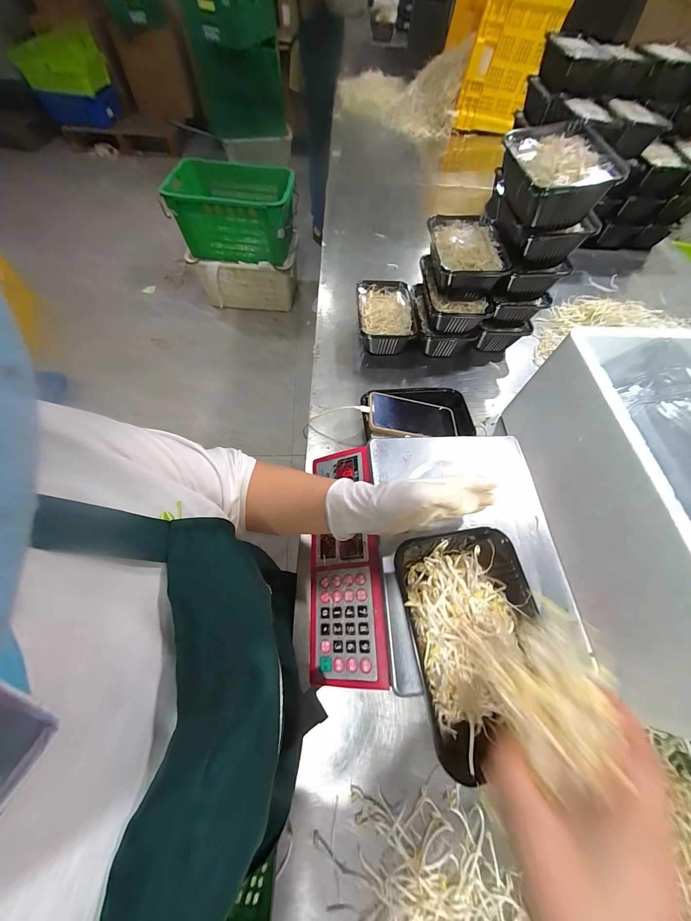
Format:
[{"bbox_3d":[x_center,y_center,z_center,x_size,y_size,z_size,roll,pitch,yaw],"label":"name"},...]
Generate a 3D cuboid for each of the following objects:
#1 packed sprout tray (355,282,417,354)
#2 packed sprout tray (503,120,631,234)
[{"bbox_3d":[0.088,-0.317,0.658,0.123,0.065,0.178,0,62,-3],"label":"packed sprout tray"},{"bbox_3d":[0.302,-0.421,0.440,0.113,0.075,0.170,-2,62,-4],"label":"packed sprout tray"}]

